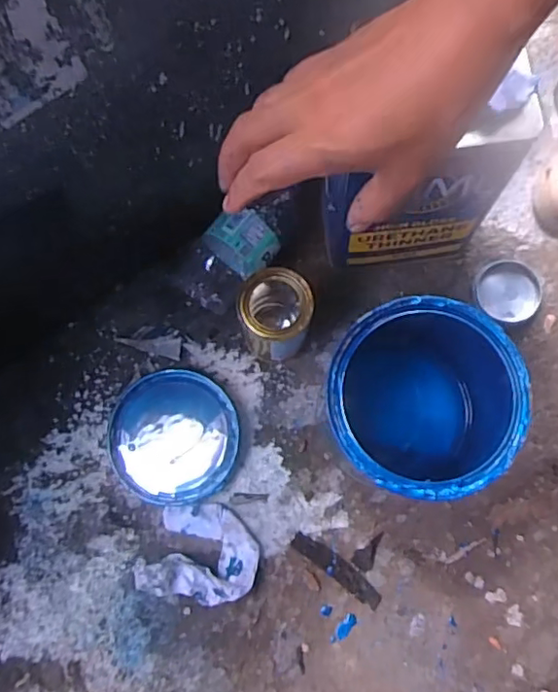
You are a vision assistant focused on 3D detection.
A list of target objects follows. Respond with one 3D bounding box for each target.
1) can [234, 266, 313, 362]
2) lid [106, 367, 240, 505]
[{"bbox_3d":[-0.001,-0.032,0.642,0.072,0.136,0.077,0,82,0],"label":"can"},{"bbox_3d":[-0.121,0.102,0.677,0.145,0.013,0.146,4,77,1],"label":"lid"}]

